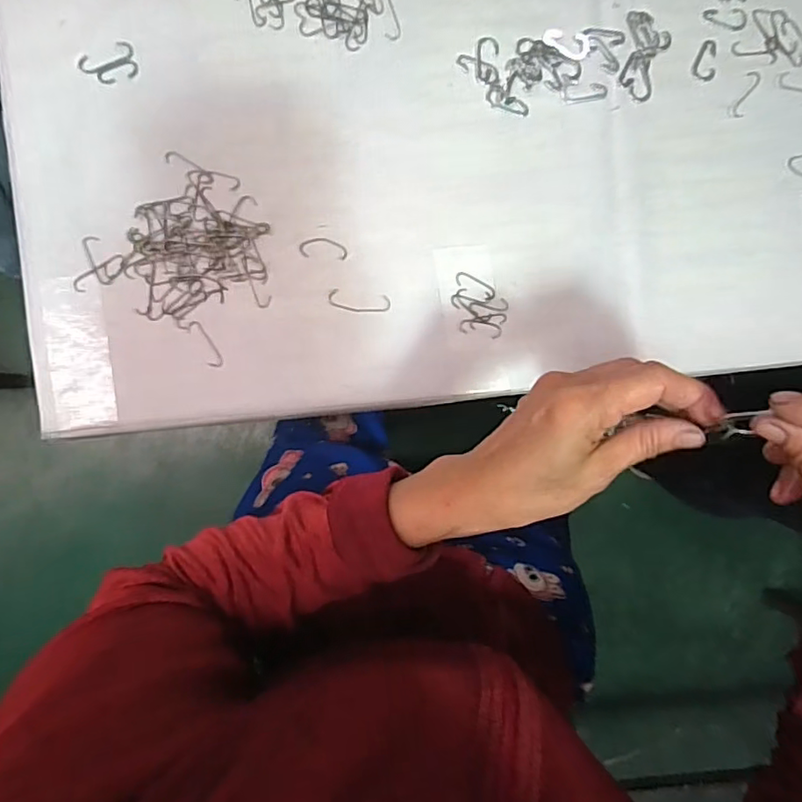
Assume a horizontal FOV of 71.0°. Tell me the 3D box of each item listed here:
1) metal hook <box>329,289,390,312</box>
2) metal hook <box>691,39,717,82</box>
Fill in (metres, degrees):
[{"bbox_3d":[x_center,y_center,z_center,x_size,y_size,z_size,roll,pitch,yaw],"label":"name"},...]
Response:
[{"bbox_3d":[-0.034,-0.081,0.460,0.050,0.004,0.016,7,92,-1],"label":"metal hook"},{"bbox_3d":[0.253,-0.284,0.466,0.019,0.004,0.036,6,92,-1],"label":"metal hook"}]

